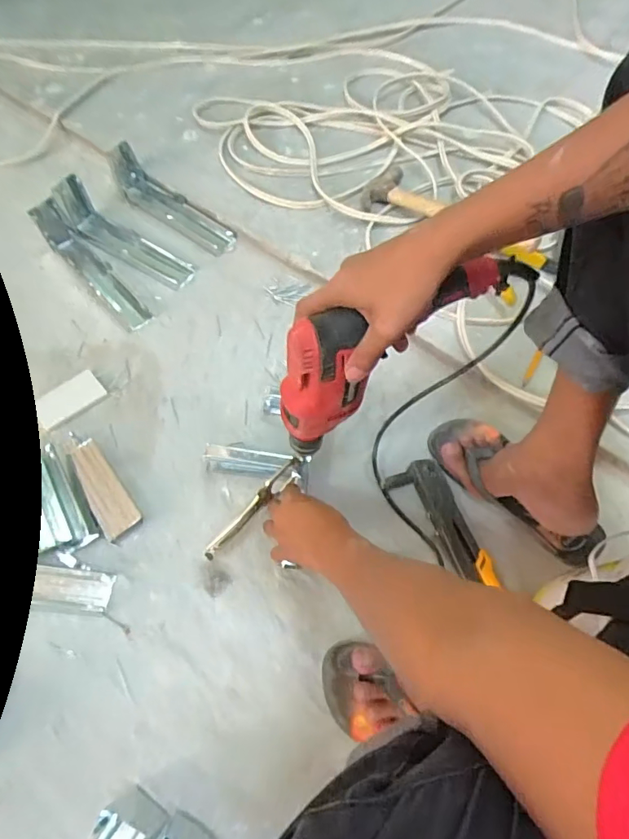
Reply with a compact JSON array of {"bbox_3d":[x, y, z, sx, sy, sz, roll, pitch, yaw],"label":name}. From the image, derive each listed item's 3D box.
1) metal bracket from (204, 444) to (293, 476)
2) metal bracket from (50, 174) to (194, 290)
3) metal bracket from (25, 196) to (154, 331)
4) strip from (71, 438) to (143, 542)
[{"bbox_3d":[-0.092,0.057,0.670,0.114,0.054,0.021,6,63,-1],"label":"metal bracket"},{"bbox_3d":[-0.324,-0.308,0.831,0.259,0.070,0.061,34,70,0],"label":"metal bracket"},{"bbox_3d":[-0.362,-0.251,0.782,0.052,0.069,0.245,-40,72,-19],"label":"metal bracket"},{"bbox_3d":[-0.284,0.092,0.655,0.046,0.016,0.142,-30,69,-17],"label":"strip"}]

